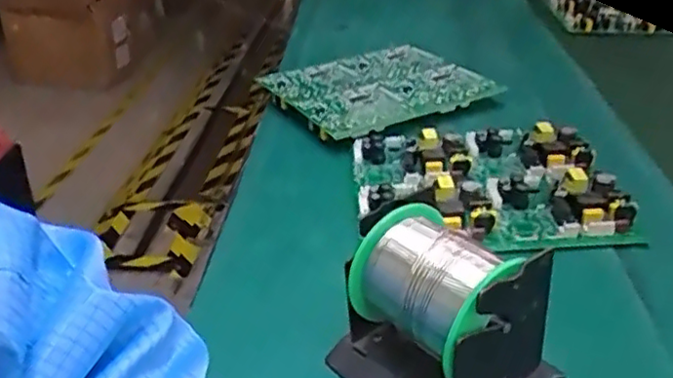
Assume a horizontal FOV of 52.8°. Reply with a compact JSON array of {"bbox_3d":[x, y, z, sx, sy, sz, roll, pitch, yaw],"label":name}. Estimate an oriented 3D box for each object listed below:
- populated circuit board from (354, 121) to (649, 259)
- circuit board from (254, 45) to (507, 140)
[{"bbox_3d":[0.111,-0.008,0.510,0.189,0.024,0.148,0,29,1],"label":"populated circuit board"},{"bbox_3d":[0.045,-0.099,0.658,0.176,0.027,0.176,-16,33,-25],"label":"circuit board"}]

